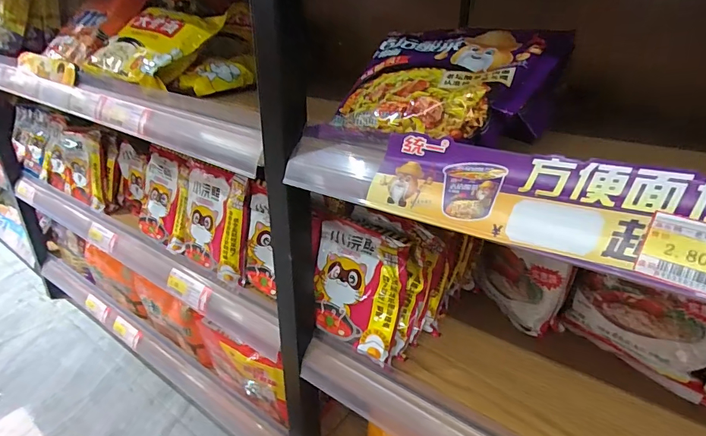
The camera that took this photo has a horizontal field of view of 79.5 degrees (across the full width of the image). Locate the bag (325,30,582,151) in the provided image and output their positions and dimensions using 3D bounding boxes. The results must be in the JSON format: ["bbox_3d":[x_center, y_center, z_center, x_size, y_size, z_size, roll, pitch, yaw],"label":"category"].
[{"bbox_3d":[0.078,-0.107,0.350,0.150,0.045,0.125,13,58,28],"label":"bag"}]

